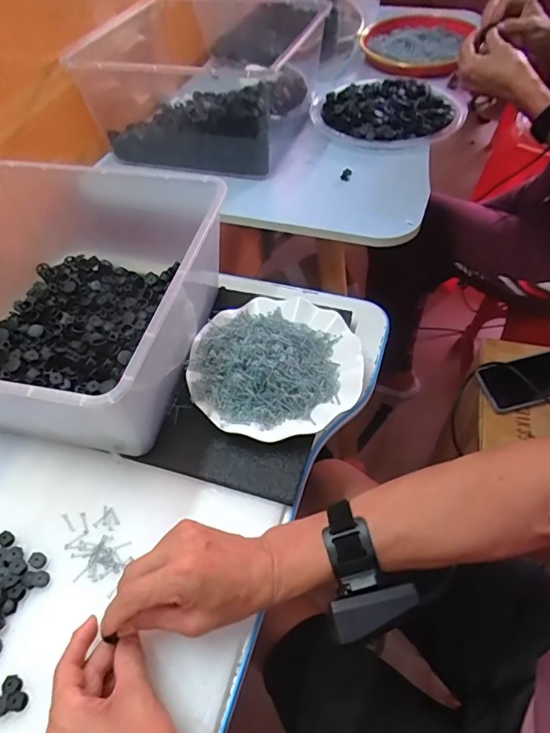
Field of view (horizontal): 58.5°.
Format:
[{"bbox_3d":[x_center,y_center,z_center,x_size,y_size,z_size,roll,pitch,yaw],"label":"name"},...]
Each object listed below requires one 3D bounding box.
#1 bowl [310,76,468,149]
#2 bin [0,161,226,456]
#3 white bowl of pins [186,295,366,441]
[{"bbox_3d":[0.181,-0.420,0.784,0.233,0.036,0.221,-2,53,3],"label":"bowl"},{"bbox_3d":[-0.218,-0.088,0.545,0.293,0.144,0.357,7,54,10],"label":"bin"},{"bbox_3d":[0.001,-0.005,0.527,0.178,0.038,0.178,-2,53,3],"label":"white bowl of pins"}]

